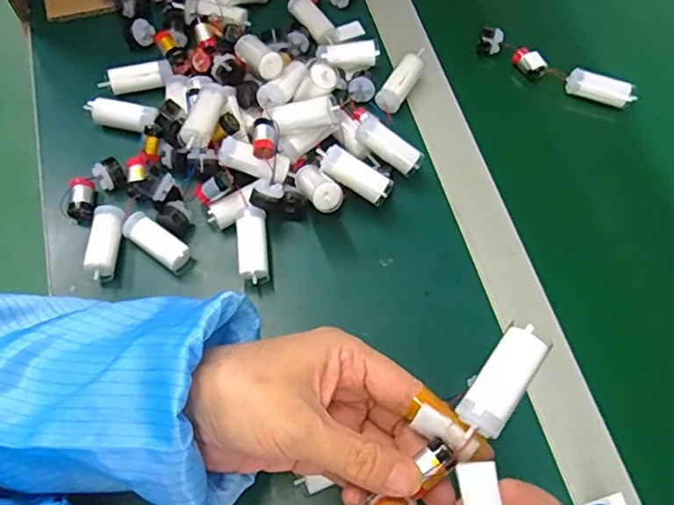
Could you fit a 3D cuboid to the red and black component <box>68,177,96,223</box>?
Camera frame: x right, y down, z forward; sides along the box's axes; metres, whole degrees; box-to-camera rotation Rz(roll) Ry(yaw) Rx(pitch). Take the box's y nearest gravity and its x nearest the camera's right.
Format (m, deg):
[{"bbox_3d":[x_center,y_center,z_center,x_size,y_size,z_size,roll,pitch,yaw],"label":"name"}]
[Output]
[{"bbox_3d":[-0.187,-0.039,0.417,0.016,0.015,0.032,4,90,0],"label":"red and black component"}]

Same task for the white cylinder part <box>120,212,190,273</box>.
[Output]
[{"bbox_3d":[-0.126,-0.006,0.405,0.048,0.020,0.020,34,70,13],"label":"white cylinder part"}]

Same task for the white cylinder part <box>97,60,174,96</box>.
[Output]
[{"bbox_3d":[-0.162,-0.141,0.462,0.058,0.014,0.018,-10,67,-6],"label":"white cylinder part"}]

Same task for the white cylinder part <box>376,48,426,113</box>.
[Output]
[{"bbox_3d":[0.055,-0.142,0.475,0.019,0.018,0.061,31,69,12],"label":"white cylinder part"}]

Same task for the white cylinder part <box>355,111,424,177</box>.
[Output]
[{"bbox_3d":[0.039,-0.079,0.430,0.058,0.016,0.018,36,68,-13],"label":"white cylinder part"}]

